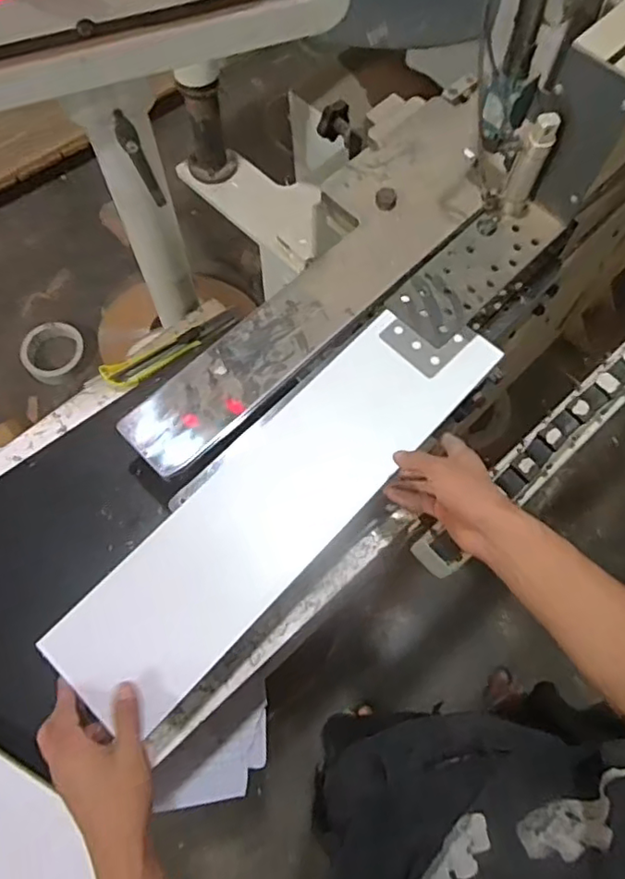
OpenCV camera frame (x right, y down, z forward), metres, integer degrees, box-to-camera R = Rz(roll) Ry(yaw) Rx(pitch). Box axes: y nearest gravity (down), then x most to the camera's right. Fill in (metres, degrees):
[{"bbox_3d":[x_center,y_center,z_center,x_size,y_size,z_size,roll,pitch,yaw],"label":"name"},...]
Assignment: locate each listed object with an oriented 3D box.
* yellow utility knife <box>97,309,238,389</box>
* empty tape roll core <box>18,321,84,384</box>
[{"bbox_3d":[-0.185,-0.121,0.791,0.187,0.029,0.045,-34,76,-9],"label":"yellow utility knife"},{"bbox_3d":[-0.770,-0.254,1.790,0.176,0.044,0.194,-19,71,-8],"label":"empty tape roll core"}]

